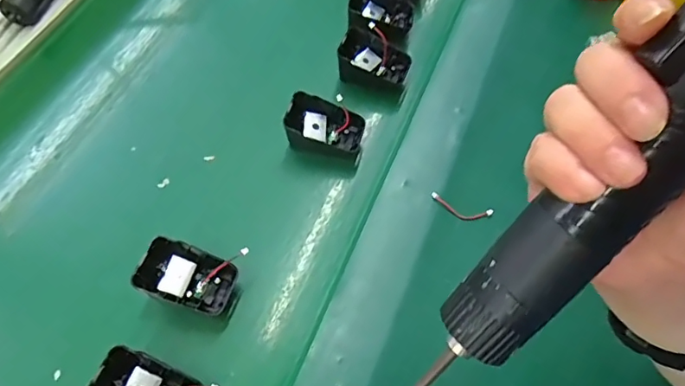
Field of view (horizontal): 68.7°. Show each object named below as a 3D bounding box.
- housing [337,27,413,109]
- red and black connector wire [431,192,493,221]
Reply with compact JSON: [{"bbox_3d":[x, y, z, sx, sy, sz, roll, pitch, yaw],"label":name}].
[{"bbox_3d":[0.030,-0.125,0.489,0.067,0.039,0.051,21,62,18],"label":"housing"},{"bbox_3d":[0.100,0.014,0.425,0.052,0.006,0.015,17,62,9],"label":"red and black connector wire"}]

